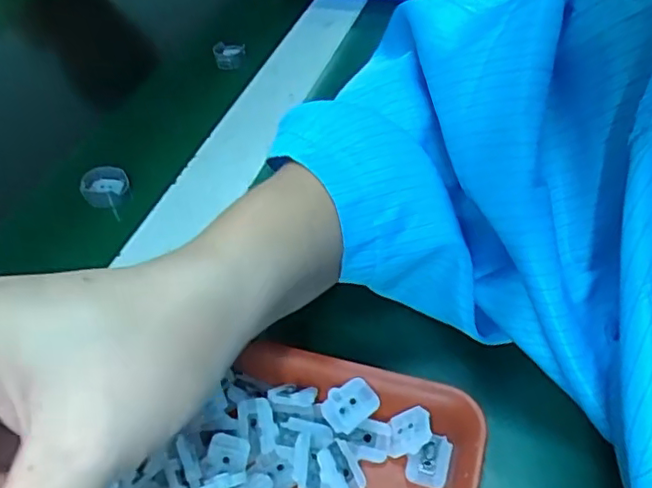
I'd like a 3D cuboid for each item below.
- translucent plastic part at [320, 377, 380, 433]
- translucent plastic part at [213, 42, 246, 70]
[{"bbox_3d":[0.010,0.064,0.243,0.021,0.006,0.015,-29,49,-21],"label":"translucent plastic part"},{"bbox_3d":[-0.081,-0.160,0.511,0.026,0.019,0.018,-14,45,-7],"label":"translucent plastic part"}]

